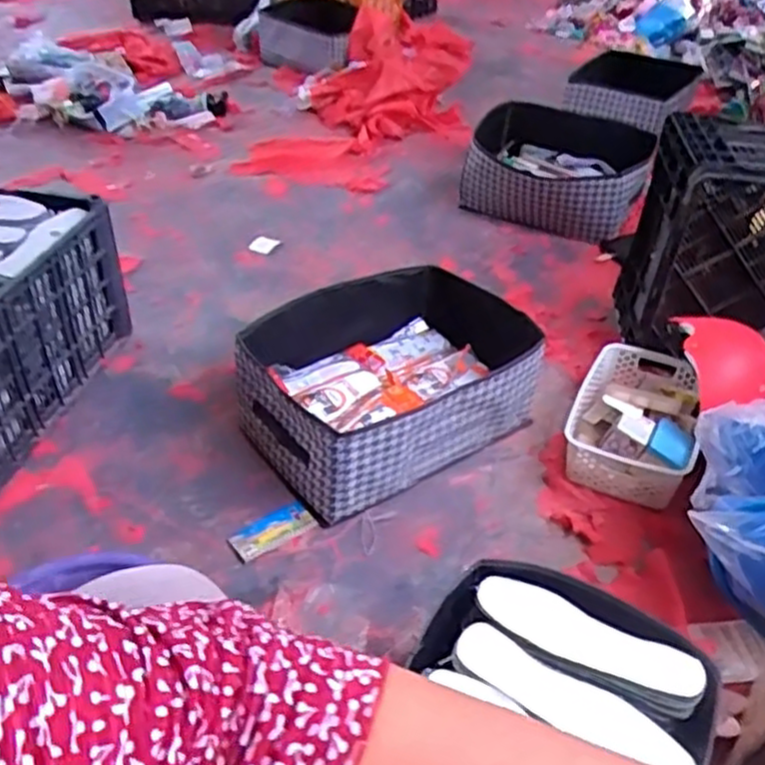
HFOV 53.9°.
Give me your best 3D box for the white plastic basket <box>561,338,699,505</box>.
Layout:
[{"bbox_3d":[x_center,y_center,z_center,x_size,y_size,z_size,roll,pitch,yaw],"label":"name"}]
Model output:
[{"bbox_3d":[0.419,0.054,1.235,0.194,0.079,0.304,17,42,18],"label":"white plastic basket"}]

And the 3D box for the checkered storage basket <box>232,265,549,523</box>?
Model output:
[{"bbox_3d":[0.015,-0.011,1.233,0.450,0.161,0.331,-25,47,-30],"label":"checkered storage basket"}]

